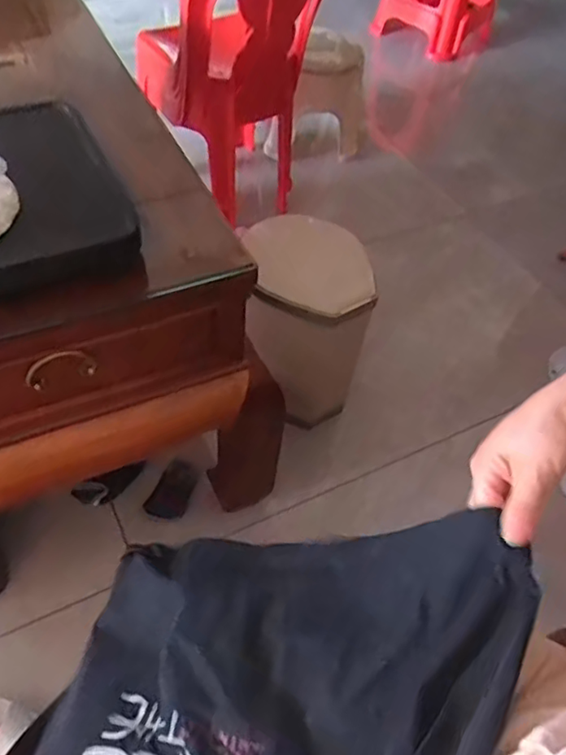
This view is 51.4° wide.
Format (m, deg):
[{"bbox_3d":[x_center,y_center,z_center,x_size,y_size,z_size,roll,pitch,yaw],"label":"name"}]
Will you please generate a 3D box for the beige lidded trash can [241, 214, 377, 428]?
[{"bbox_3d":[0.033,-0.099,1.126,0.206,0.357,0.214,3,52,-4],"label":"beige lidded trash can"}]

